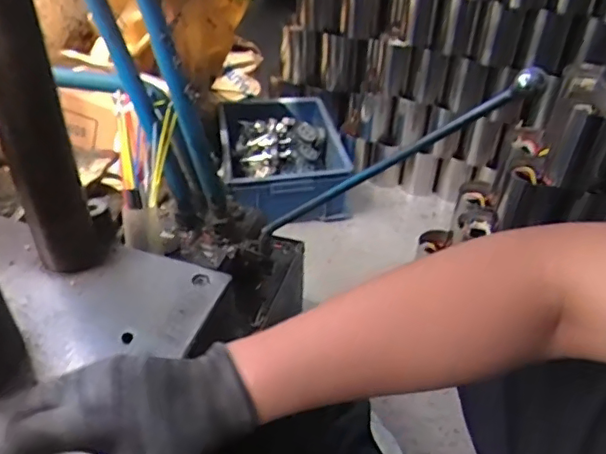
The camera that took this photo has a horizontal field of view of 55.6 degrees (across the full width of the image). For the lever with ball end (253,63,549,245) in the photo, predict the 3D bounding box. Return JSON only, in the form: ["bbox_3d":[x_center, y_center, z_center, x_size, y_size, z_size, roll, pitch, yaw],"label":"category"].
[{"bbox_3d":[0.080,-0.065,0.669,0.024,0.432,0.028,52,45,-11],"label":"lever with ball end"}]

